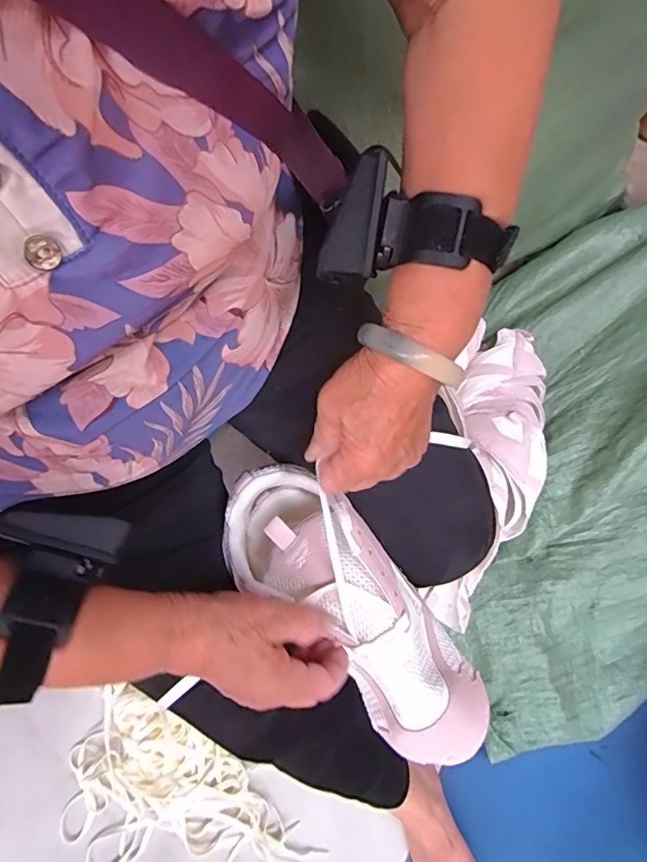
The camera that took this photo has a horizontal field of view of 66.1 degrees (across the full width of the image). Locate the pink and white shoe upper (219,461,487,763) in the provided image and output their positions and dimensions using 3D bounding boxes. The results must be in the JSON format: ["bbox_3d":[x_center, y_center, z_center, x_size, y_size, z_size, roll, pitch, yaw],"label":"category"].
[{"bbox_3d":[0.019,0.132,0.373,0.095,0.077,0.246,-39,74,-14],"label":"pink and white shoe upper"}]

